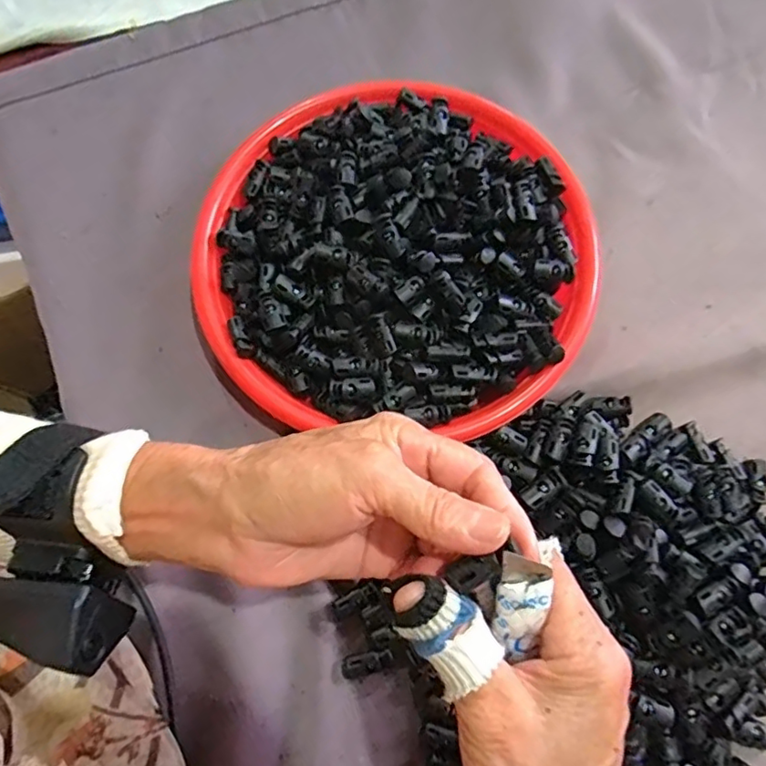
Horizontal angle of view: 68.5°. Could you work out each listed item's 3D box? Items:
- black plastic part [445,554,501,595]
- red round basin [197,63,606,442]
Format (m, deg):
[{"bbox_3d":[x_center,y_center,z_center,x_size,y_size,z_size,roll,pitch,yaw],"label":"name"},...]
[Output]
[{"bbox_3d":[0.032,0.067,0.200,0.018,0.006,0.010,-29,76,-6],"label":"black plastic part"},{"bbox_3d":[0.011,-0.094,0.369,0.243,0.042,0.246,0,75,1],"label":"red round basin"}]

